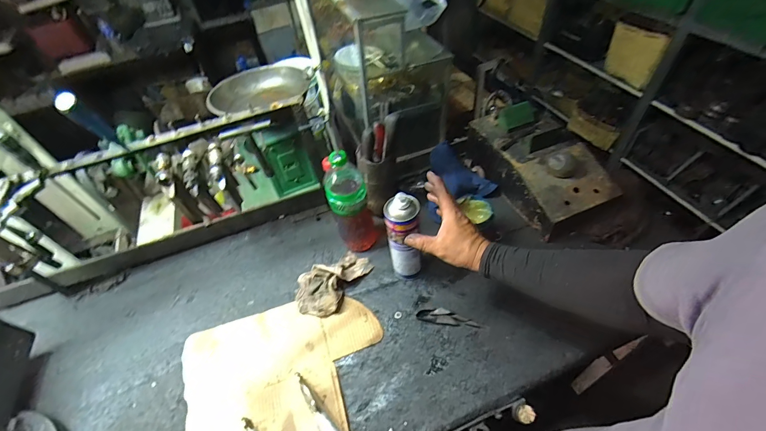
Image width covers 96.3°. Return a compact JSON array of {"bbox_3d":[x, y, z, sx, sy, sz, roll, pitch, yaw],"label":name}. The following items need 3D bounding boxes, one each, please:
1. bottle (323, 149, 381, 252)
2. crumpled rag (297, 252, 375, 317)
[{"bbox_3d":[-0.069,-0.030,0.724,0.084,0.268,0.084,-14,50,-5],"label":"bottle"},{"bbox_3d":[-0.119,0.136,0.741,0.119,0.049,0.169,24,57,25],"label":"crumpled rag"}]

